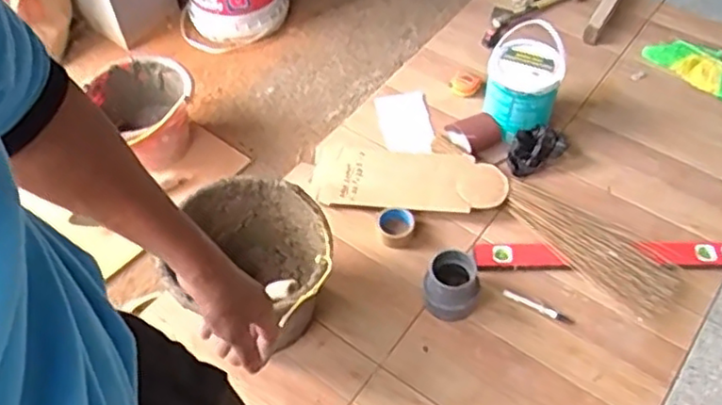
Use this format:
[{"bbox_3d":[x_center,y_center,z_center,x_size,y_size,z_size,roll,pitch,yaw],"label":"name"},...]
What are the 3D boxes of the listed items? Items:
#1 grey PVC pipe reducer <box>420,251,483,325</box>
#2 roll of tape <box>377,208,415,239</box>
[{"bbox_3d":[0.191,0.178,1.369,0.111,0.101,0.112,0,51,0],"label":"grey PVC pipe reducer"},{"bbox_3d":[0.081,0.052,1.515,0.085,0.038,0.072,6,52,5],"label":"roll of tape"}]

